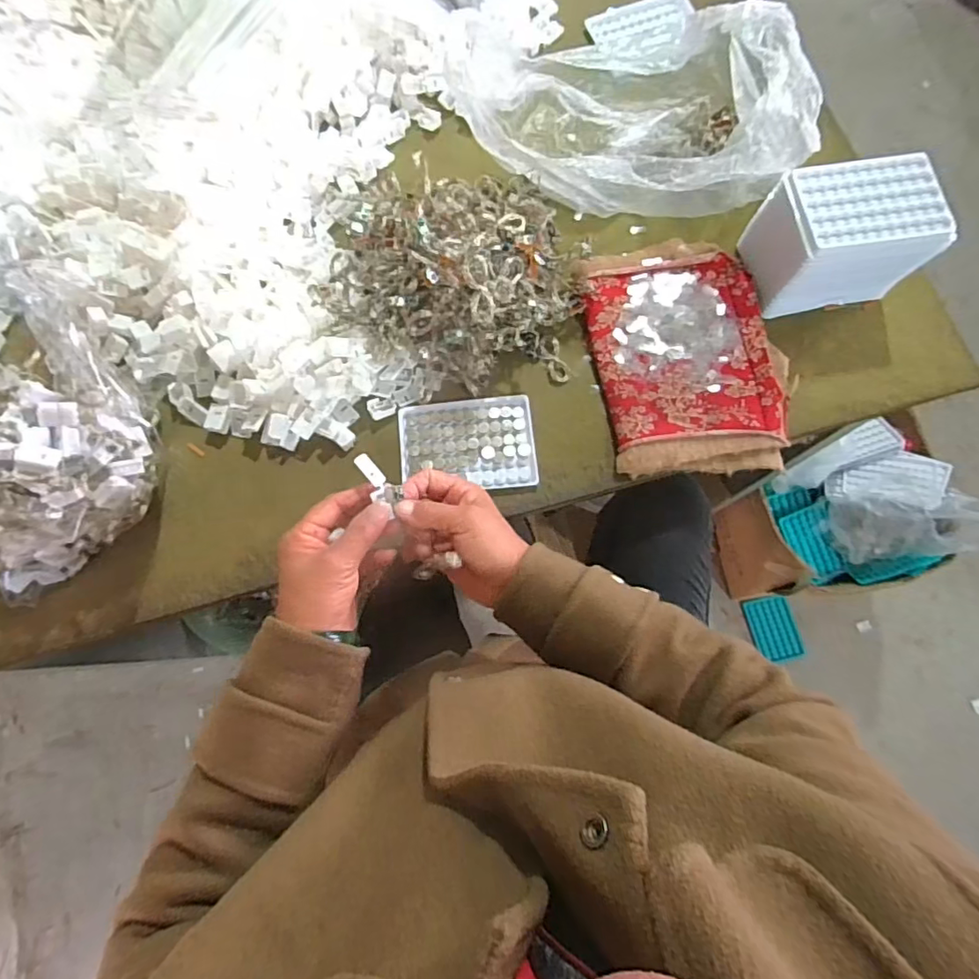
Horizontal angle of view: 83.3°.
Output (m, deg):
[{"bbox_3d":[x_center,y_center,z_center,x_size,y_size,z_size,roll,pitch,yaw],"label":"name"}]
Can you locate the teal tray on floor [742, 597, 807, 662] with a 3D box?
[{"bbox_3d":[0.589,0.288,1.142,0.087,0.023,0.135,-20,86,25],"label":"teal tray on floor"}]

